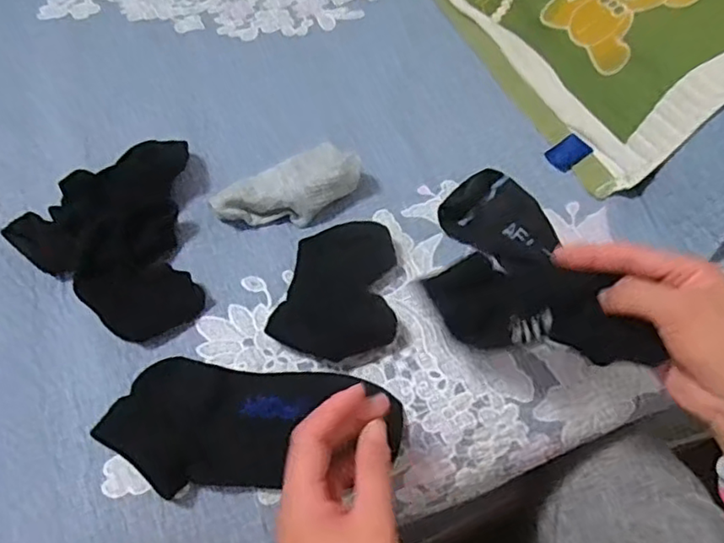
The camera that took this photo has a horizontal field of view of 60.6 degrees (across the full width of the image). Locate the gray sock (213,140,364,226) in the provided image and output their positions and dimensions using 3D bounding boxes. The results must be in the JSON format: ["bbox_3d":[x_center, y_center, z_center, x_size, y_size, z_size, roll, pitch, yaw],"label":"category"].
[{"bbox_3d":[-0.063,-0.069,0.526,0.122,0.038,0.052,-23,60,-15],"label":"gray sock"}]

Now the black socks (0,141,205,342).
[{"bbox_3d":[-0.182,-0.029,0.501,0.161,0.045,0.172,-34,63,-20],"label":"black socks"}]

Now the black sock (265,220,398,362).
[{"bbox_3d":[-0.018,0.013,0.484,0.087,0.021,0.118,5,57,3],"label":"black sock"}]

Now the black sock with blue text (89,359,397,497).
[{"bbox_3d":[-0.071,0.105,0.418,0.193,0.031,0.083,3,57,2],"label":"black sock with blue text"}]

